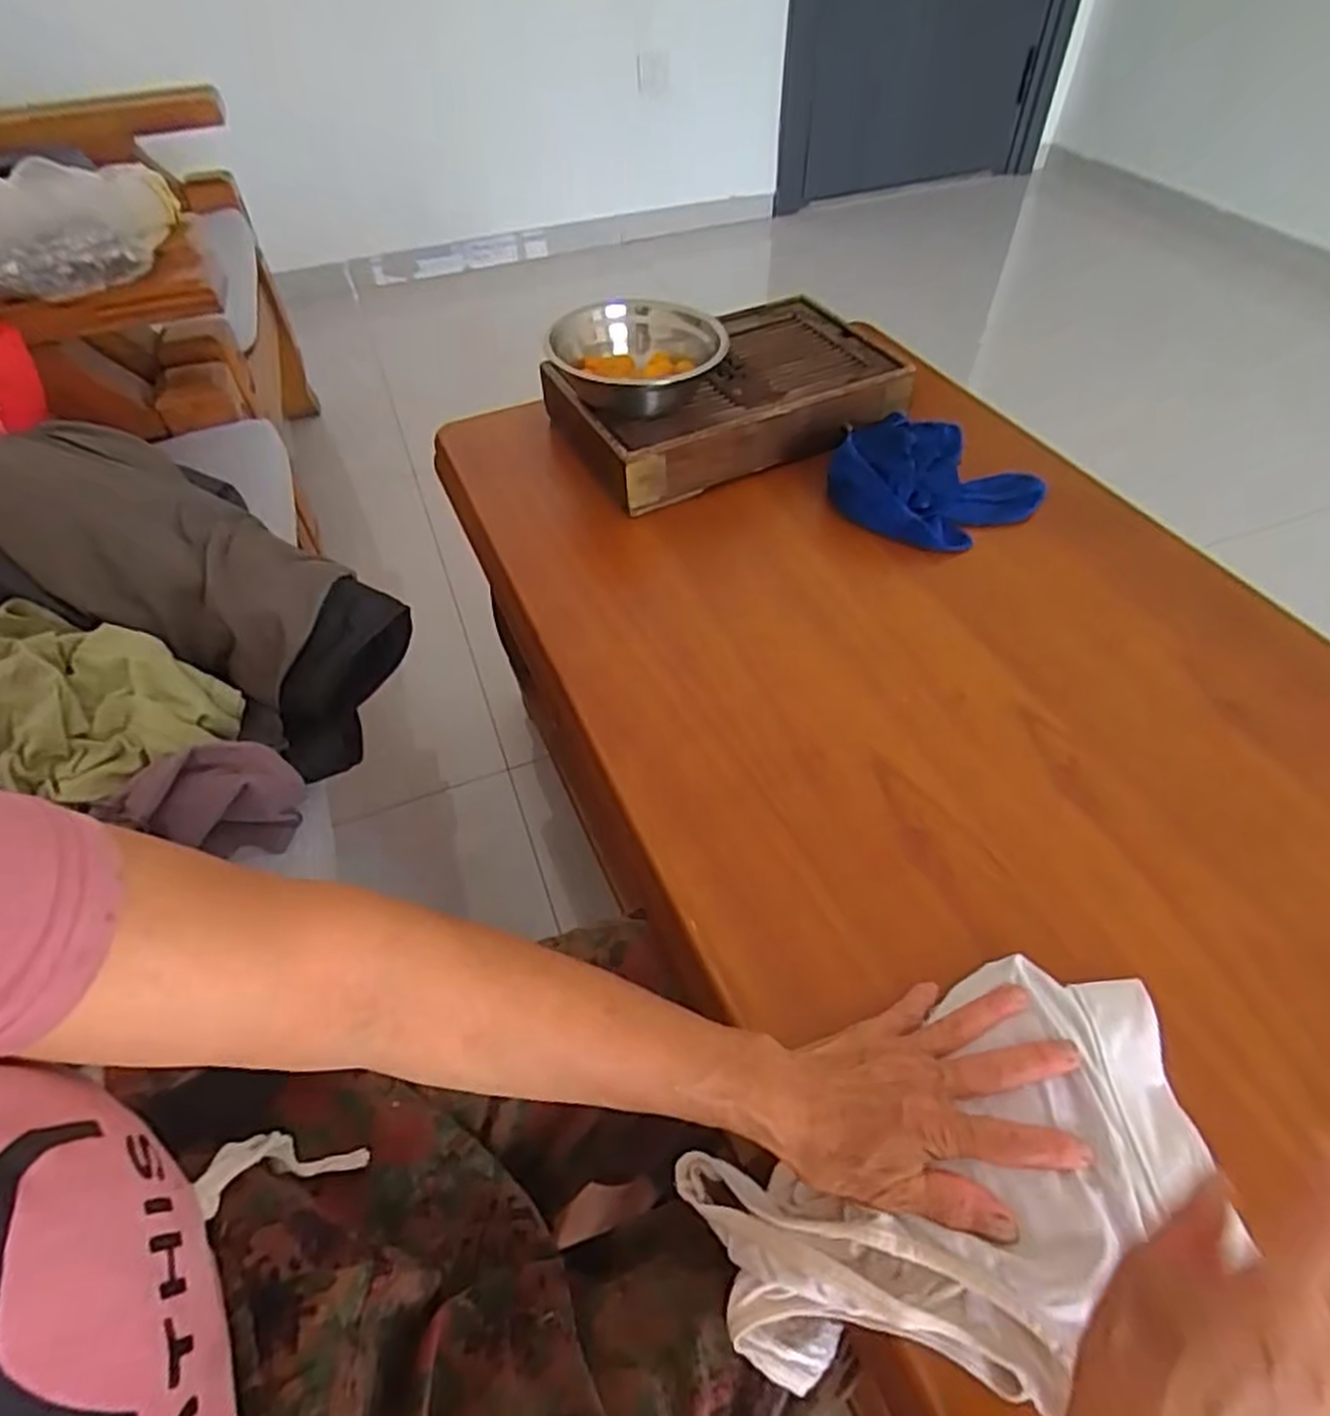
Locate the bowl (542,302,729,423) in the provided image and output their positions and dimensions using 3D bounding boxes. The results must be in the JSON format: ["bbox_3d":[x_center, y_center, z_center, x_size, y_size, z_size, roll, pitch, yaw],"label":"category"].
[{"bbox_3d":[-0.024,-0.334,0.730,0.157,0.062,0.156,-1,51,2],"label":"bowl"}]

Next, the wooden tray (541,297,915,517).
[{"bbox_3d":[0.059,-0.308,0.774,0.305,0.079,0.193,-22,54,-11],"label":"wooden tray"}]

